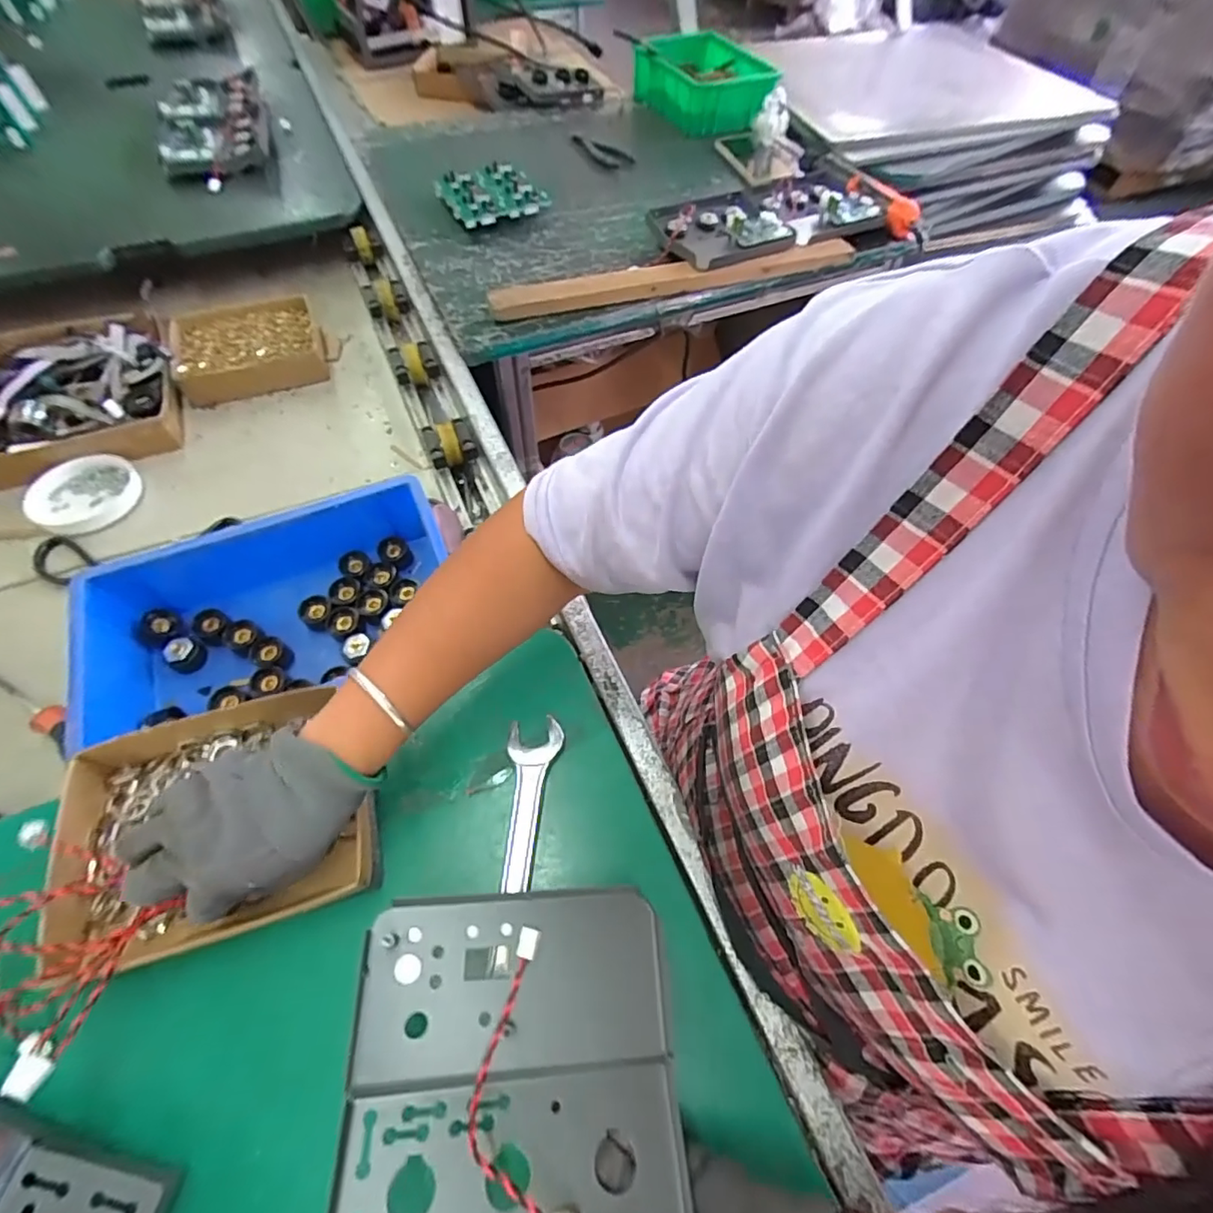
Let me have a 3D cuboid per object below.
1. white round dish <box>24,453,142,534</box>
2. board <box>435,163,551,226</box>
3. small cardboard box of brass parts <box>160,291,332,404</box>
[{"bbox_3d":[-0.569,-0.124,0.609,0.103,0.014,0.105,1,59,-2],"label":"white round dish"},{"bbox_3d":[-0.162,-0.584,0.791,0.124,0.029,0.111,-27,64,-17],"label":"board"},{"bbox_3d":[-0.468,-0.342,0.733,0.177,0.039,0.147,-20,63,-14],"label":"small cardboard box of brass parts"}]

